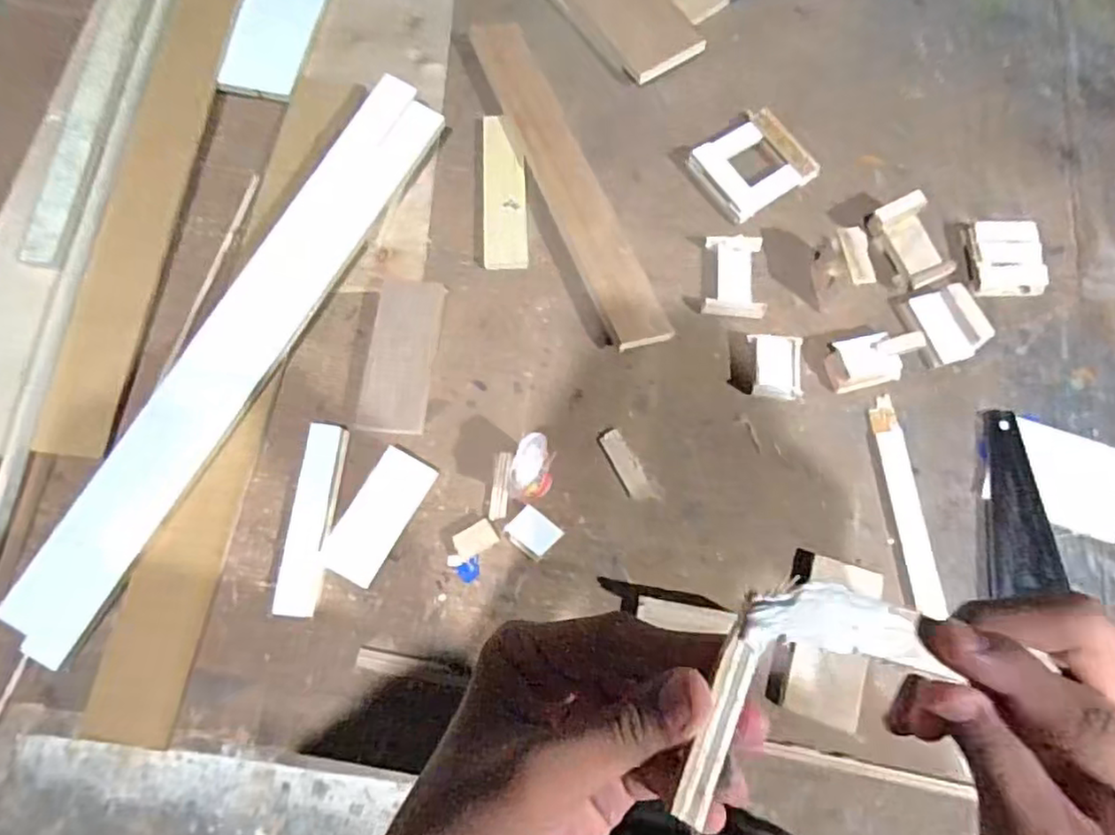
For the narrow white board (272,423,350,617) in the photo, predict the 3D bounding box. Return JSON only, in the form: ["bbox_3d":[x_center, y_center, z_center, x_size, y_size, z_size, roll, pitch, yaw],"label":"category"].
[{"bbox_3d":[-0.262,0.106,0.703,0.045,0.010,0.201,4,73,4],"label":"narrow white board"}]

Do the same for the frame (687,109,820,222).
[{"bbox_3d":[0.234,-0.307,0.794,0.124,0.021,0.111,-33,74,-7],"label":"frame"}]

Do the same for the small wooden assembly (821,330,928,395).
[{"bbox_3d":[0.344,-0.062,0.714,0.097,0.034,0.053,-13,73,-1],"label":"small wooden assembly"}]

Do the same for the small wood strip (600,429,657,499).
[{"bbox_3d":[0.075,0.052,0.710,0.024,0.010,0.082,-26,73,-5],"label":"small wood strip"}]

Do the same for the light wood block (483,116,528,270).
[{"bbox_3d":[-0.065,-0.278,0.811,0.052,0.009,0.206,-3,73,2],"label":"light wood block"}]

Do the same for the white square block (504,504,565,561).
[{"bbox_3d":[-0.026,0.120,0.686,0.049,0.012,0.043,43,79,14],"label":"white square block"}]

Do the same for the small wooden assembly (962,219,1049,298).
[{"bbox_3d":[0.503,-0.181,0.743,0.068,0.032,0.095,-1,73,2],"label":"small wooden assembly"}]

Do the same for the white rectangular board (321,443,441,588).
[{"bbox_3d":[-0.191,0.103,0.702,0.065,0.010,0.142,28,76,11],"label":"white rectangular board"}]

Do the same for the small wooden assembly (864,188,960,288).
[{"bbox_3d":[0.403,-0.199,0.753,0.062,0.044,0.104,-20,75,-3],"label":"small wooden assembly"}]

